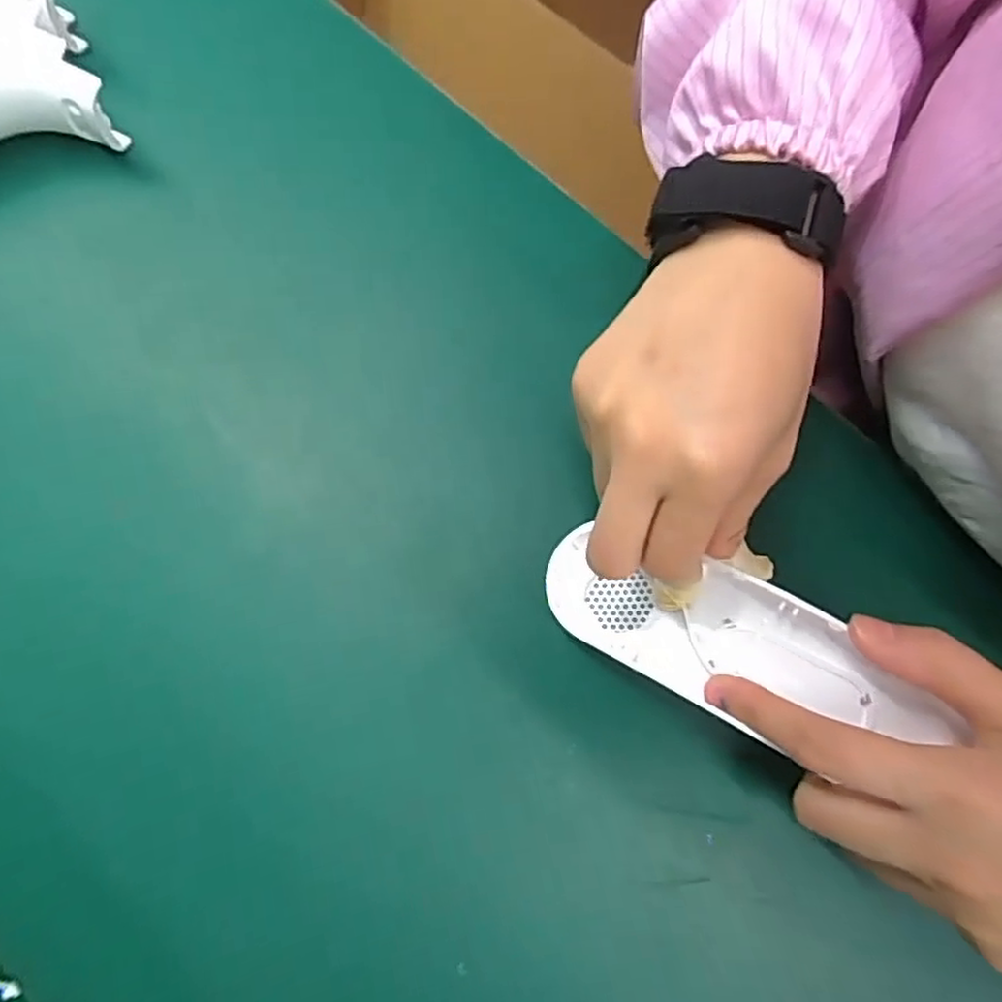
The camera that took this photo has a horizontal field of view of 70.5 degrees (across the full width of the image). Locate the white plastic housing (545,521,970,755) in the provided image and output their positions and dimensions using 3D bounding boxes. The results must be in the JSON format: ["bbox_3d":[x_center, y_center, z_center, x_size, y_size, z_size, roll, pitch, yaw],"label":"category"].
[{"bbox_3d":[0.088,0.053,0.267,0.149,0.020,0.049,16,75,14],"label":"white plastic housing"}]

